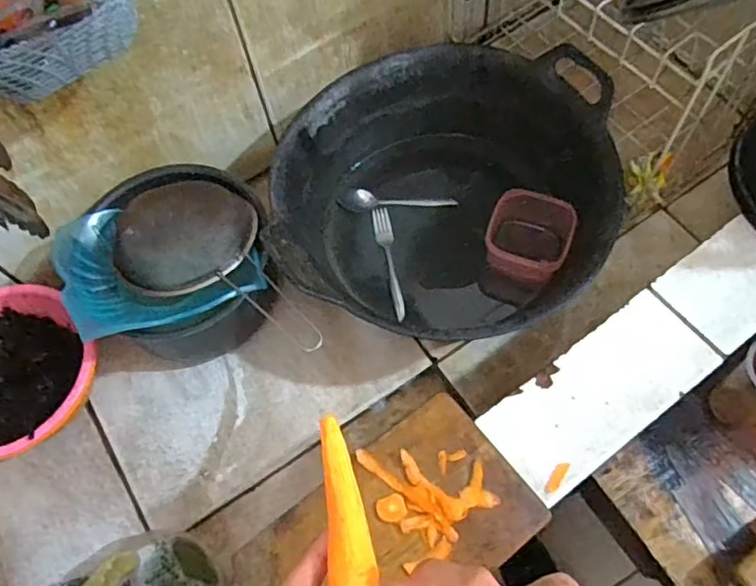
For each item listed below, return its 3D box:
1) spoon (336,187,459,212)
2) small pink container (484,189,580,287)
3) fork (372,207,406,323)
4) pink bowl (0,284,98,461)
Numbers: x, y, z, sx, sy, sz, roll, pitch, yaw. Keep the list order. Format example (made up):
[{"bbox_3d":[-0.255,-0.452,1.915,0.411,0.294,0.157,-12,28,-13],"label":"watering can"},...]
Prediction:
[{"bbox_3d":[0.028,-0.133,0.855,0.168,0.019,0.030,-2,62,-14],"label":"spoon"},{"bbox_3d":[0.190,-0.061,0.761,0.100,0.073,0.105,26,68,16],"label":"small pink container"},{"bbox_3d":[0.017,-0.042,0.816,0.024,0.018,0.169,-10,63,-2],"label":"fork"},{"bbox_3d":[-0.459,0.111,0.750,0.189,0.089,0.212,-39,67,-15],"label":"pink bowl"}]

